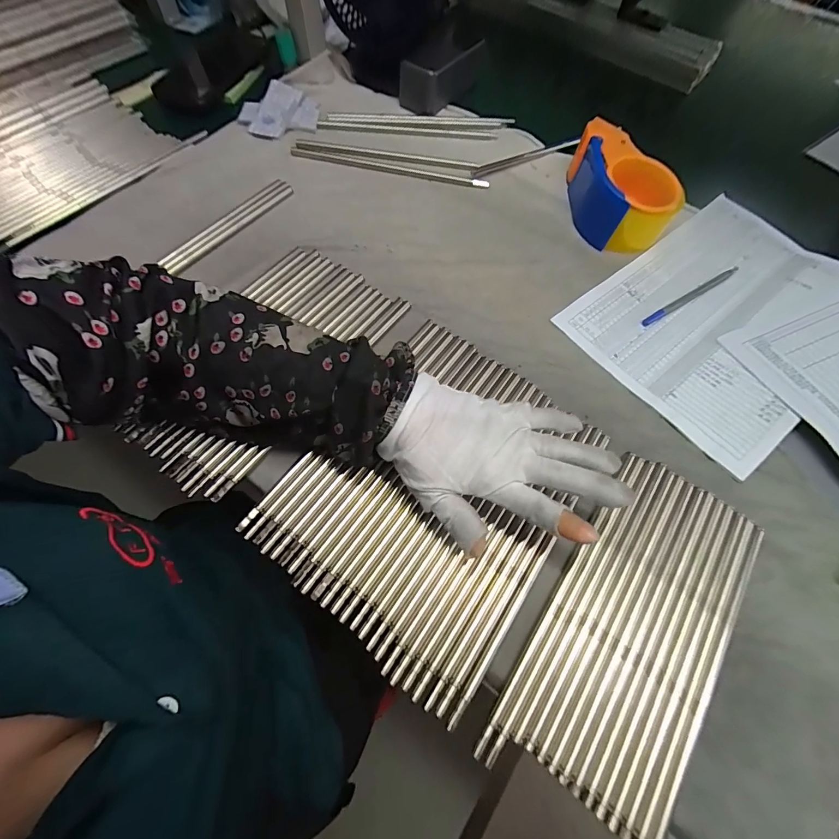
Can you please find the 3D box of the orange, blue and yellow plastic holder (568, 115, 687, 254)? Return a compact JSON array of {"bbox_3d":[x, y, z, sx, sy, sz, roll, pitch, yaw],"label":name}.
[{"bbox_3d":[0.219,-0.255,0.425,0.087,0.061,0.136,-2,65,-4],"label":"orange, blue and yellow plastic holder"}]

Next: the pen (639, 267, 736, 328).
[{"bbox_3d":[0.278,-0.127,0.397,0.143,0.004,0.008,-29,69,-15],"label":"pen"}]

